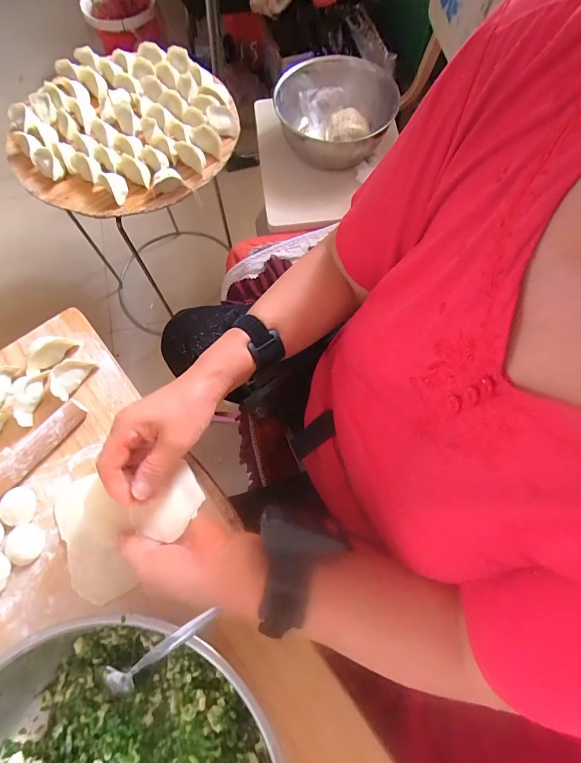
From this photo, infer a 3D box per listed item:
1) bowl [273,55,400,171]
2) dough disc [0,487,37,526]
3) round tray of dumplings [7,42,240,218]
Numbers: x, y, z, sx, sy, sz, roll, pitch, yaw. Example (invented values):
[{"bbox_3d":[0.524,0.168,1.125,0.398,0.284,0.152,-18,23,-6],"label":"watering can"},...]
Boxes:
[{"bbox_3d":[0.084,-0.503,0.673,0.193,0.088,0.189,0,70,0],"label":"bowl"},{"bbox_3d":[-0.294,0.133,0.386,0.036,0.005,0.038,0,70,0],"label":"dough disc"},{"bbox_3d":[-0.298,-0.463,0.649,0.348,0.048,0.381,0,70,0],"label":"round tray of dumplings"}]

